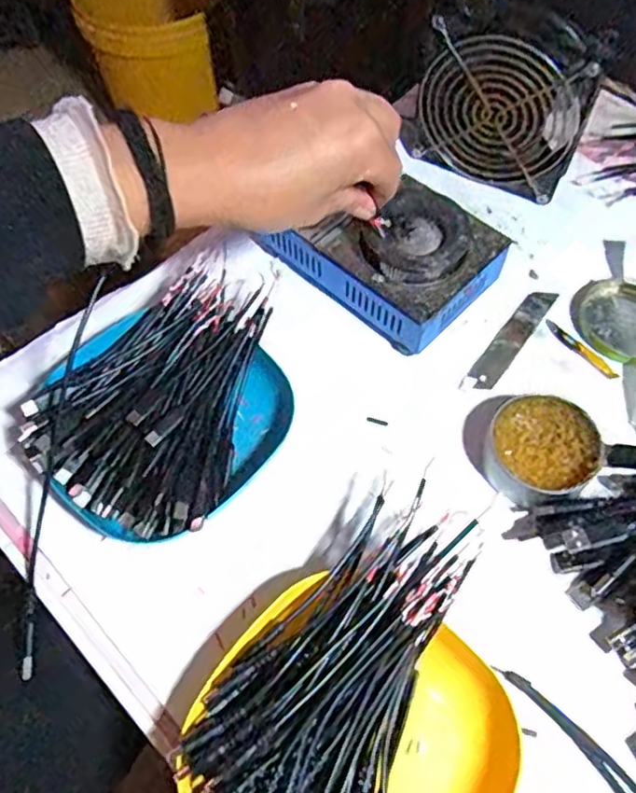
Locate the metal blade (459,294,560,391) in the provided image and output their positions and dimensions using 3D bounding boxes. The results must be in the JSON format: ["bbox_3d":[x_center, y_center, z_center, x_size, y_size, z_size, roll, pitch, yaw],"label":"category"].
[{"bbox_3d":[0.131,-0.038,0.444,0.019,0.004,0.101,33,67,18],"label":"metal blade"}]

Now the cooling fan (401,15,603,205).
[{"bbox_3d":[0.126,-0.205,0.474,0.130,0.110,0.030,22,65,13],"label":"cooling fan"}]

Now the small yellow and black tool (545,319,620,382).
[{"bbox_3d":[0.176,-0.032,0.437,0.009,0.004,0.059,-36,66,-16],"label":"small yellow and black tool"}]

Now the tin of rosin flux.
[{"bbox_3d":[0.133,0.033,0.389,0.062,0.027,0.063,-1,61,2],"label":"tin of rosin flux"}]

